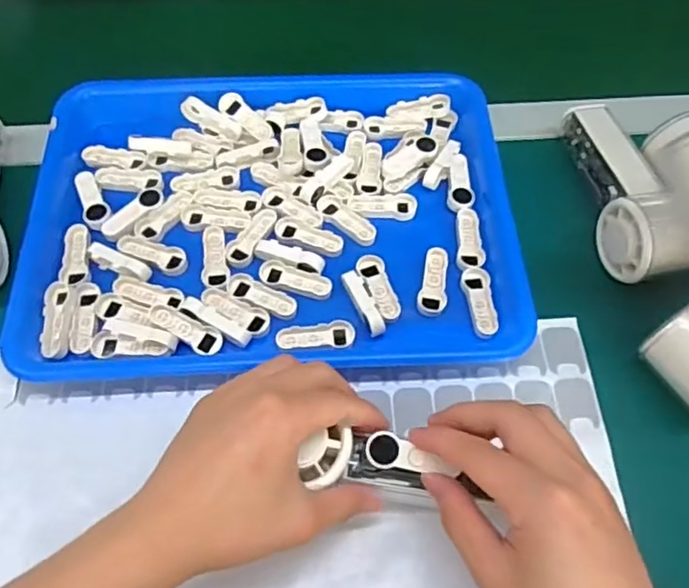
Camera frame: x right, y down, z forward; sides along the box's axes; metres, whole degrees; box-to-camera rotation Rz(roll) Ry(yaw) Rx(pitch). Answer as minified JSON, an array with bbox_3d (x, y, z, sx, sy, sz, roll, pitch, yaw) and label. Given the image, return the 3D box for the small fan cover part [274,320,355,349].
[{"bbox_3d":[-0.019,0.028,0.405,0.051,0.007,0.017,-2,60,-2],"label":"small fan cover part"}]

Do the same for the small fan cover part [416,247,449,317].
[{"bbox_3d":[0.063,-0.010,0.424,0.019,0.007,0.049,9,61,4],"label":"small fan cover part"}]

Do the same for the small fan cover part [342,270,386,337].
[{"bbox_3d":[0.013,0.006,0.408,0.015,0.013,0.049,-16,62,-10],"label":"small fan cover part"}]

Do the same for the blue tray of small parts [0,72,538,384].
[{"bbox_3d":[-0.050,-0.062,0.446,0.332,0.029,0.246,-2,60,-2],"label":"blue tray of small parts"}]

